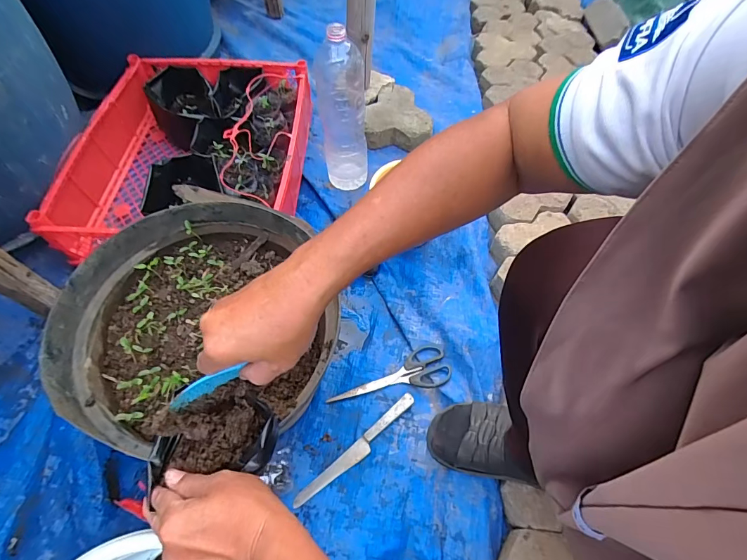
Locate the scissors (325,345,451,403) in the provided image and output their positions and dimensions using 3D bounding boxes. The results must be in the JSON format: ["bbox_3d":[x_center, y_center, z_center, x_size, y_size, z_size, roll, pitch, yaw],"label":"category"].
[{"bbox_3d":[0.025,0.153,0.640,0.197,0.008,0.067,-9,61,-7],"label":"scissors"}]

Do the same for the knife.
[{"bbox_3d":[-0.021,0.251,0.580,0.222,0.008,0.024,-38,68,-20],"label":"knife"}]

